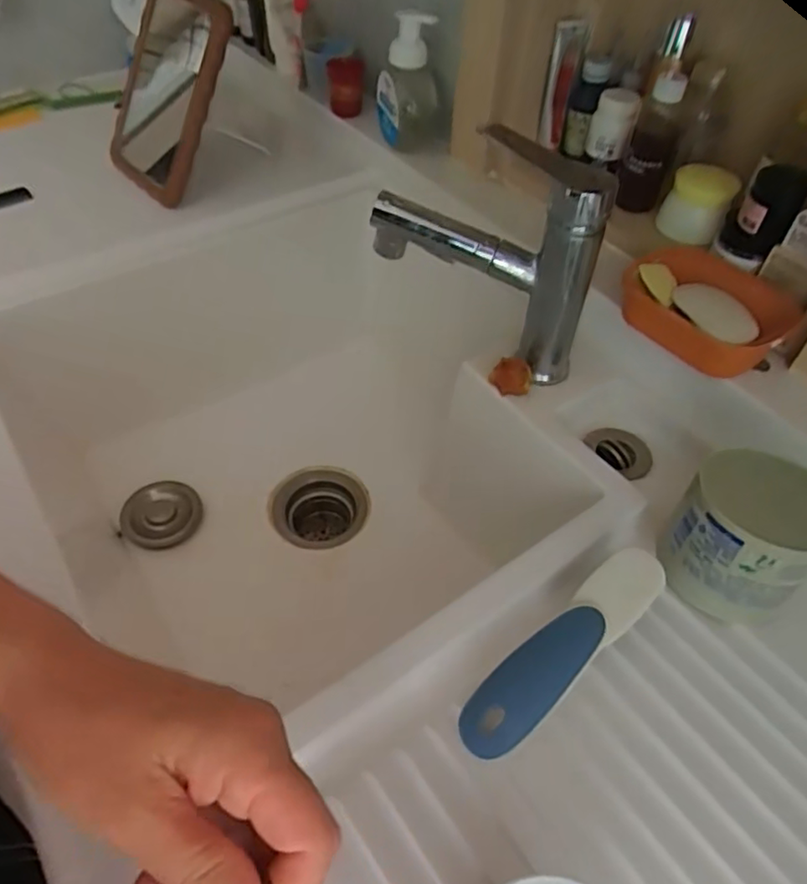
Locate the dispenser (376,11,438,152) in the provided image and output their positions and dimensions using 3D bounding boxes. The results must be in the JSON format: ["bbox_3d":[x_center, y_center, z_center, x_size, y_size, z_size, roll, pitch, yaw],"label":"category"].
[{"bbox_3d":[0.003,-0.403,0.706,0.071,0.145,0.061,1,50,0],"label":"dispenser"}]

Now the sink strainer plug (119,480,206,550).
[{"bbox_3d":[-0.265,0.080,0.682,0.083,0.018,0.077,1,50,-1],"label":"sink strainer plug"}]

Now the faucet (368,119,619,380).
[{"bbox_3d":[0.065,-0.151,0.511,0.179,0.181,0.049,22,53,16],"label":"faucet"}]

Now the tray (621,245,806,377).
[{"bbox_3d":[0.255,-0.109,0.522,0.131,0.046,0.103,37,58,26],"label":"tray"}]

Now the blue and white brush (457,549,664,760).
[{"bbox_3d":[0.100,0.131,0.388,0.162,0.046,0.037,-33,58,-25],"label":"blue and white brush"}]

